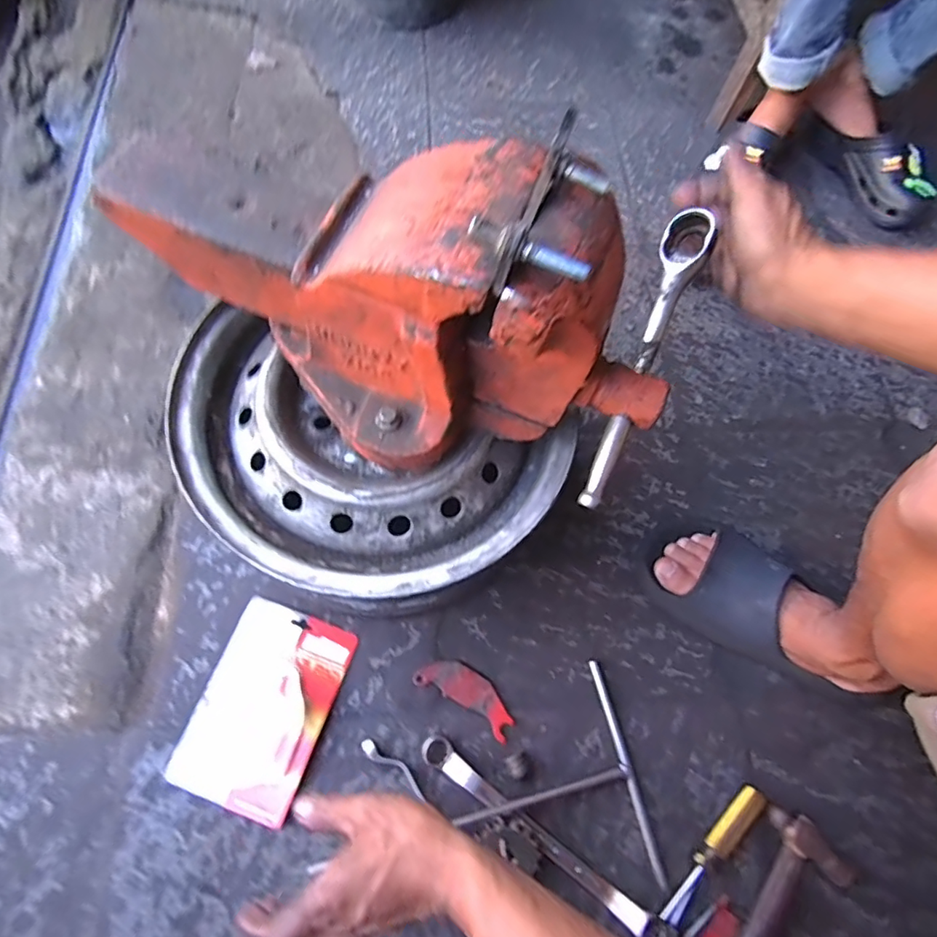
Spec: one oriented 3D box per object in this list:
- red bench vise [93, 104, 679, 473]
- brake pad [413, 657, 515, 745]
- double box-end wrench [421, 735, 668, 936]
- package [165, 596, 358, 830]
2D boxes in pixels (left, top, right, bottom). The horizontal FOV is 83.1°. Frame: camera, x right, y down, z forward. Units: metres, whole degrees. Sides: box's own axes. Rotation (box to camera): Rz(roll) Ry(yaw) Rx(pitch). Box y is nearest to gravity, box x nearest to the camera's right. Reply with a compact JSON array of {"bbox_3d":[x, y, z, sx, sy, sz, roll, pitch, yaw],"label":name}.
[{"bbox_3d":[-0.050,-0.128,0.366,0.401,0.198,0.162,31,69,6],"label":"red bench vise"},{"bbox_3d":[0.000,0.223,0.528,0.104,0.008,0.040,30,70,10],"label":"brake pad"},{"bbox_3d":[0.065,0.330,0.471,0.256,0.026,0.022,34,71,11],"label":"double box-end wrench"},{"bbox_3d":[-0.194,0.224,0.503,0.120,0.013,0.172,18,69,6],"label":"package"}]

